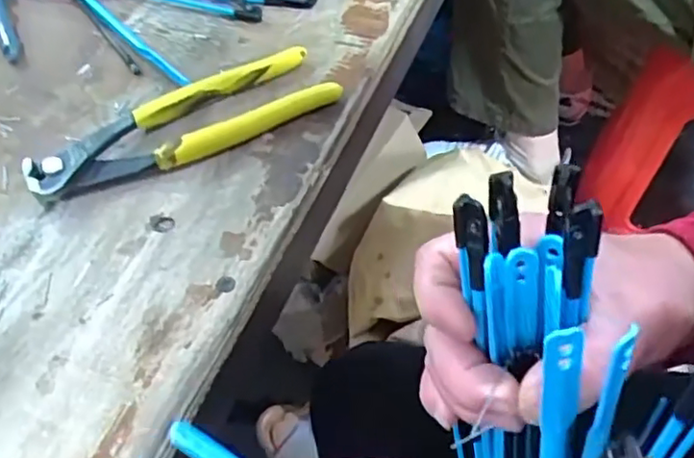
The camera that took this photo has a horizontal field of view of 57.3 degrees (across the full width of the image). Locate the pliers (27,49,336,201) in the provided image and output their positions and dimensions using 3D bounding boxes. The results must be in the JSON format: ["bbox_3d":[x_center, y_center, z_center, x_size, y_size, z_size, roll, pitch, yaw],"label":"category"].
[{"bbox_3d":[-0.088,-0.057,0.342,0.162,0.018,0.049,-24,55,-14],"label":"pliers"}]

